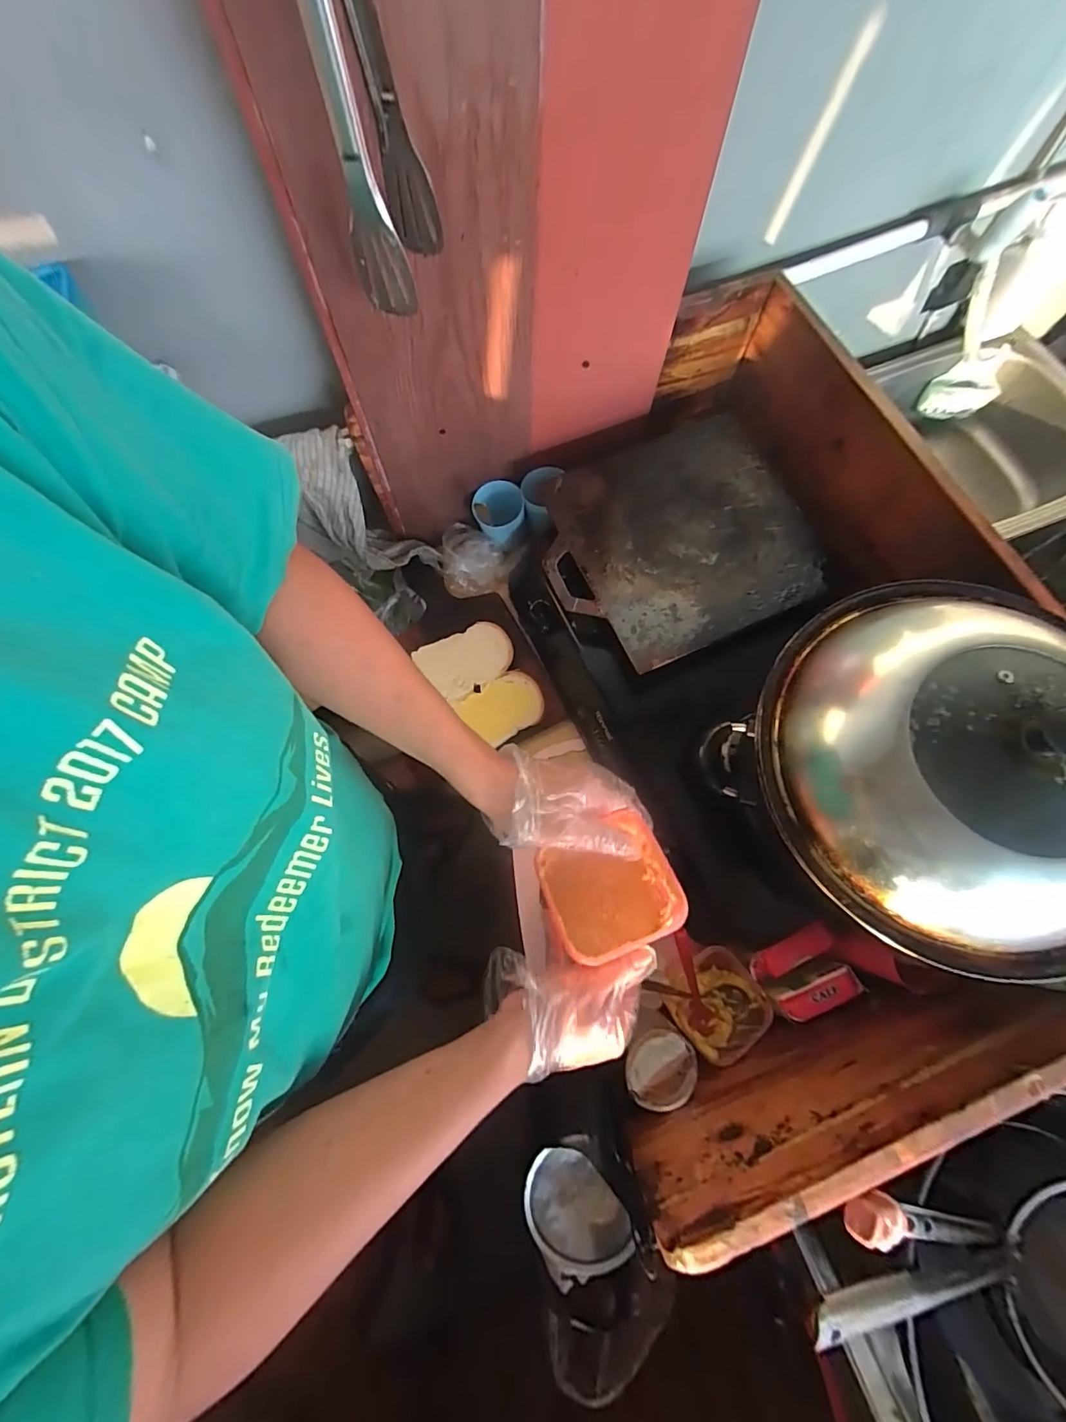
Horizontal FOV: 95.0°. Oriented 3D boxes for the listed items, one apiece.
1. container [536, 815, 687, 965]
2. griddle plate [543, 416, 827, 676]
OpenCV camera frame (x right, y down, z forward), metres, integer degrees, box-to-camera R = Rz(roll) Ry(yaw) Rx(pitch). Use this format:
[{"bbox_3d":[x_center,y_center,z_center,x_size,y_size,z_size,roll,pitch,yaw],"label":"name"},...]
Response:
[{"bbox_3d":[0.063,0.155,0.428,0.105,0.090,0.092,-19,73,-4],"label":"container"},{"bbox_3d":[0.171,-0.227,0.613,0.320,0.047,0.309,-24,73,-6],"label":"griddle plate"}]

